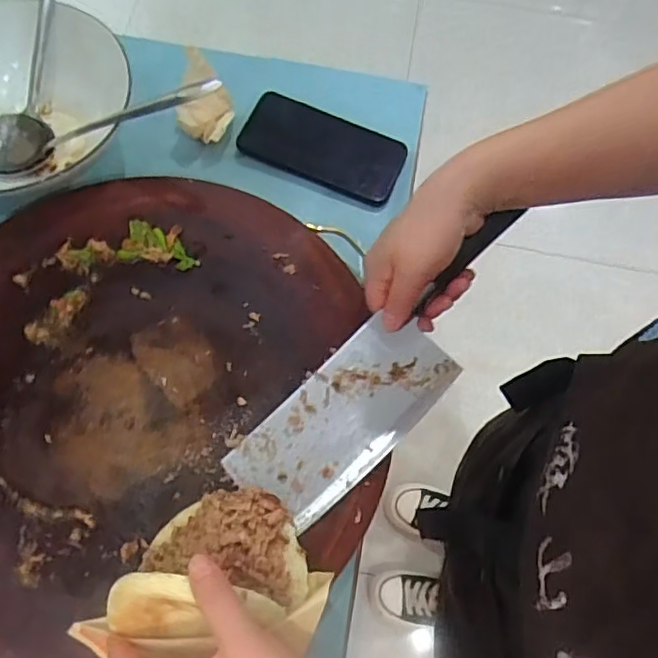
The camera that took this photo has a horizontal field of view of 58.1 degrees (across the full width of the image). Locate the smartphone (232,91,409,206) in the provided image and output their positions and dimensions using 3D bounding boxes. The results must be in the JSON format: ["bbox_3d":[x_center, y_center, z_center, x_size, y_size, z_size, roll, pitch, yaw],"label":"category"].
[{"bbox_3d":[-0.004,-0.176,0.569,0.151,0.015,0.074,23,69,1],"label":"smartphone"}]

